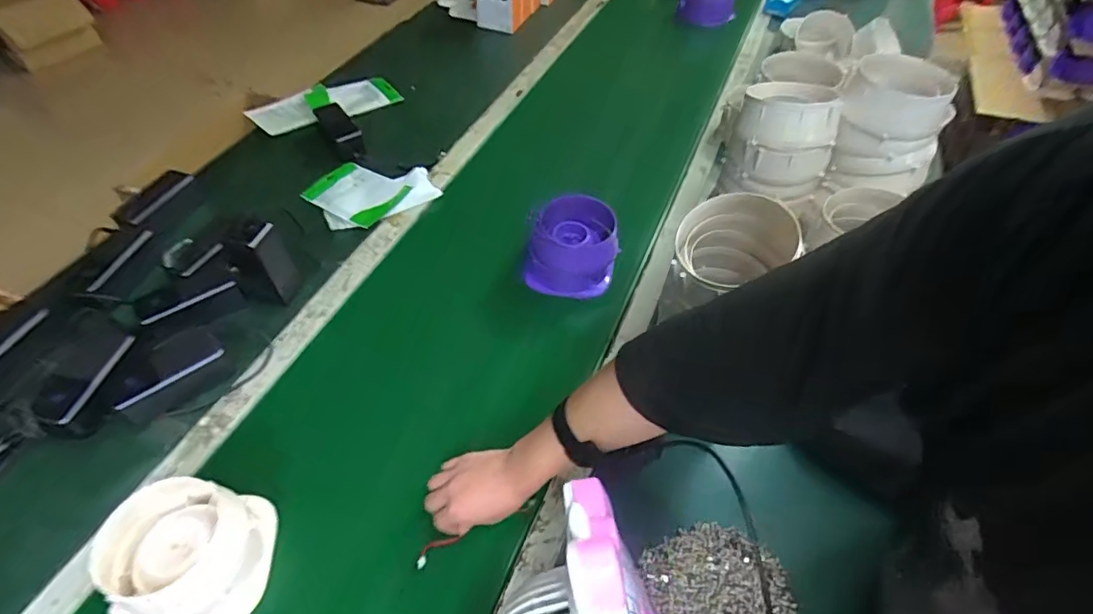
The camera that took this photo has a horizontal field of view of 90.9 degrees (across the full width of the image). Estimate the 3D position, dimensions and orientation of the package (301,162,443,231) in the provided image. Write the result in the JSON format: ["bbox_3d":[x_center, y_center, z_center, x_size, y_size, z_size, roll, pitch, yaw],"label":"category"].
[{"bbox_3d":[-0.313,-0.210,0.962,0.193,0.029,0.166,-32,57,-22],"label":"package"}]

